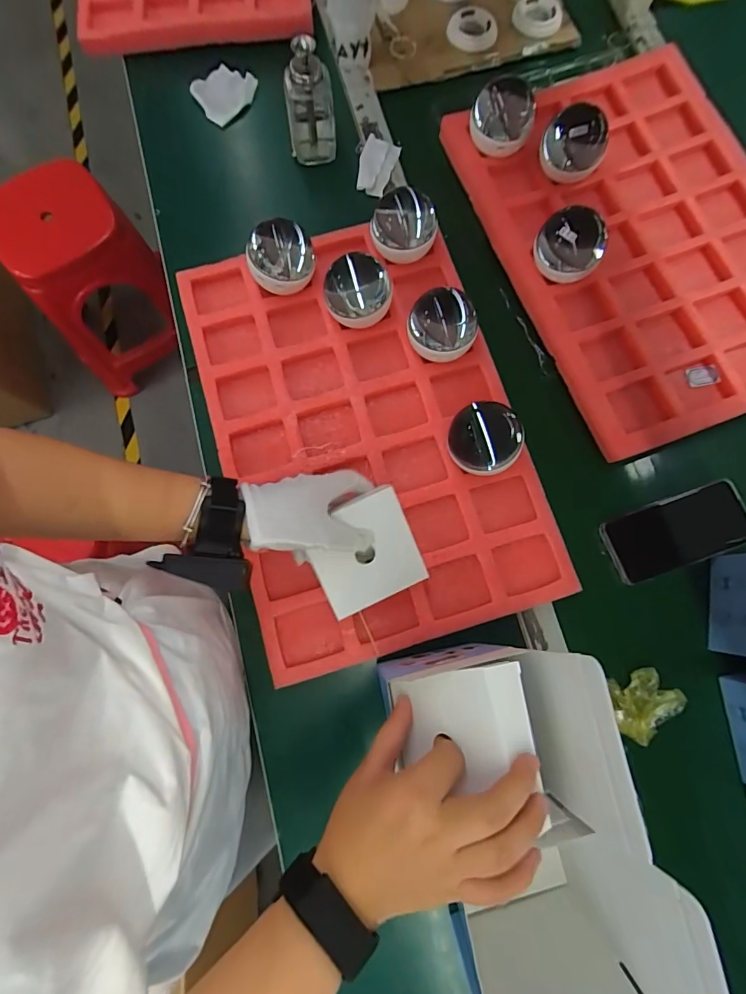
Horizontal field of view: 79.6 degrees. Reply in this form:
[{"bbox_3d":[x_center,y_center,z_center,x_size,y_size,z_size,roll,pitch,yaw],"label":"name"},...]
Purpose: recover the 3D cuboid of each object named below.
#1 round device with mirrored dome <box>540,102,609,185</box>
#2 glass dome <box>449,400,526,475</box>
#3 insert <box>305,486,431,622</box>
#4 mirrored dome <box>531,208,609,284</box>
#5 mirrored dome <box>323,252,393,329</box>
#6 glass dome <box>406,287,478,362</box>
[{"bbox_3d":[0.246,-0.433,0.553,0.075,0.064,0.064,-24,79,-5],"label":"round device with mirrored dome"},{"bbox_3d":[0.118,-0.059,0.473,0.074,0.072,0.065,1,78,1],"label":"glass dome"},{"bbox_3d":[-0.009,0.055,0.434,0.098,0.010,0.101,-24,101,-3],"label":"insert"},{"bbox_3d":[0.226,-0.287,0.518,0.071,0.064,0.067,0,78,0],"label":"mirrored dome"},{"bbox_3d":[-0.017,-0.229,0.503,0.073,0.078,0.060,-13,78,-3],"label":"mirrored dome"},{"bbox_3d":[0.077,-0.190,0.505,0.073,0.061,0.069,0,78,0],"label":"glass dome"}]

